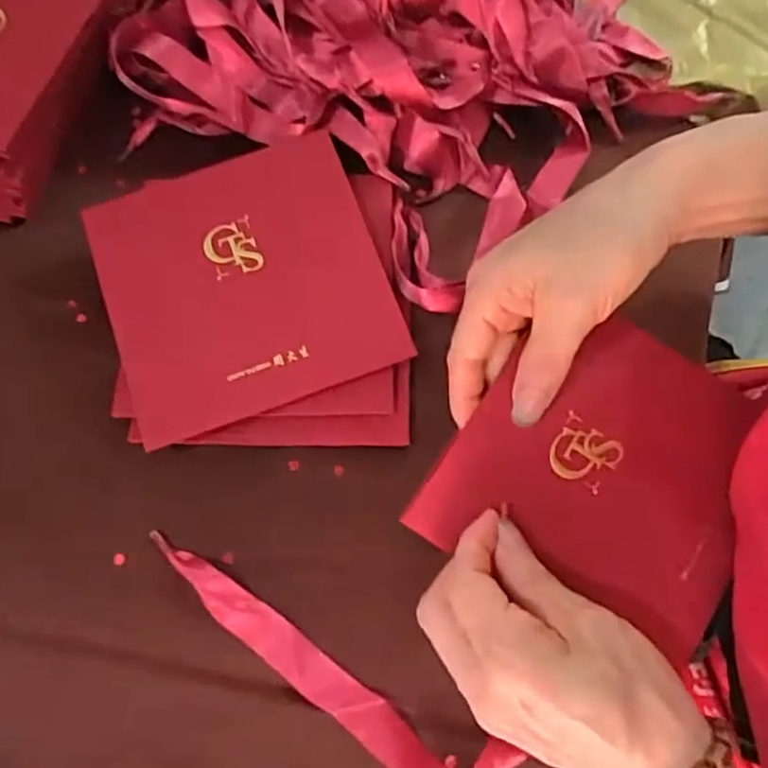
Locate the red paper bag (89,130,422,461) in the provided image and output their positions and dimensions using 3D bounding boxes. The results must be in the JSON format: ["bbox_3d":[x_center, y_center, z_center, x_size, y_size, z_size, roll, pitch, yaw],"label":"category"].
[{"bbox_3d":[-0.074,-0.055,0.347,0.137,0.009,0.138,-21,75,-3],"label":"red paper bag"}]

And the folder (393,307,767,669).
[{"bbox_3d":[0.101,0.038,0.306,0.132,0.016,0.128,31,79,1],"label":"folder"}]

